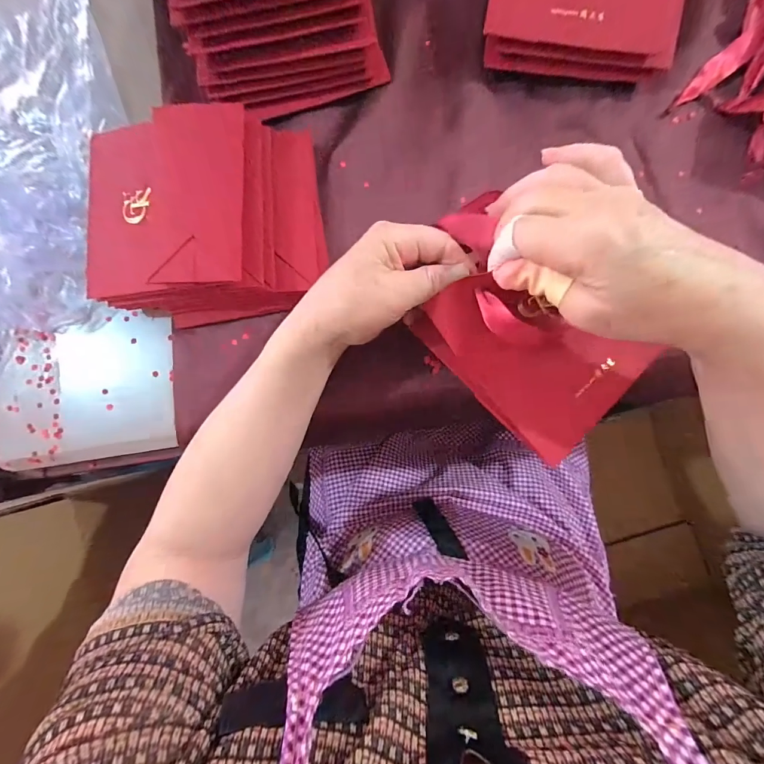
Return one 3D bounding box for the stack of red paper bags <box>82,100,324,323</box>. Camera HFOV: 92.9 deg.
[{"bbox_3d":[-0.142,-0.129,0.294,0.185,0.048,0.159,-6,86,2],"label":"stack of red paper bags"}]

